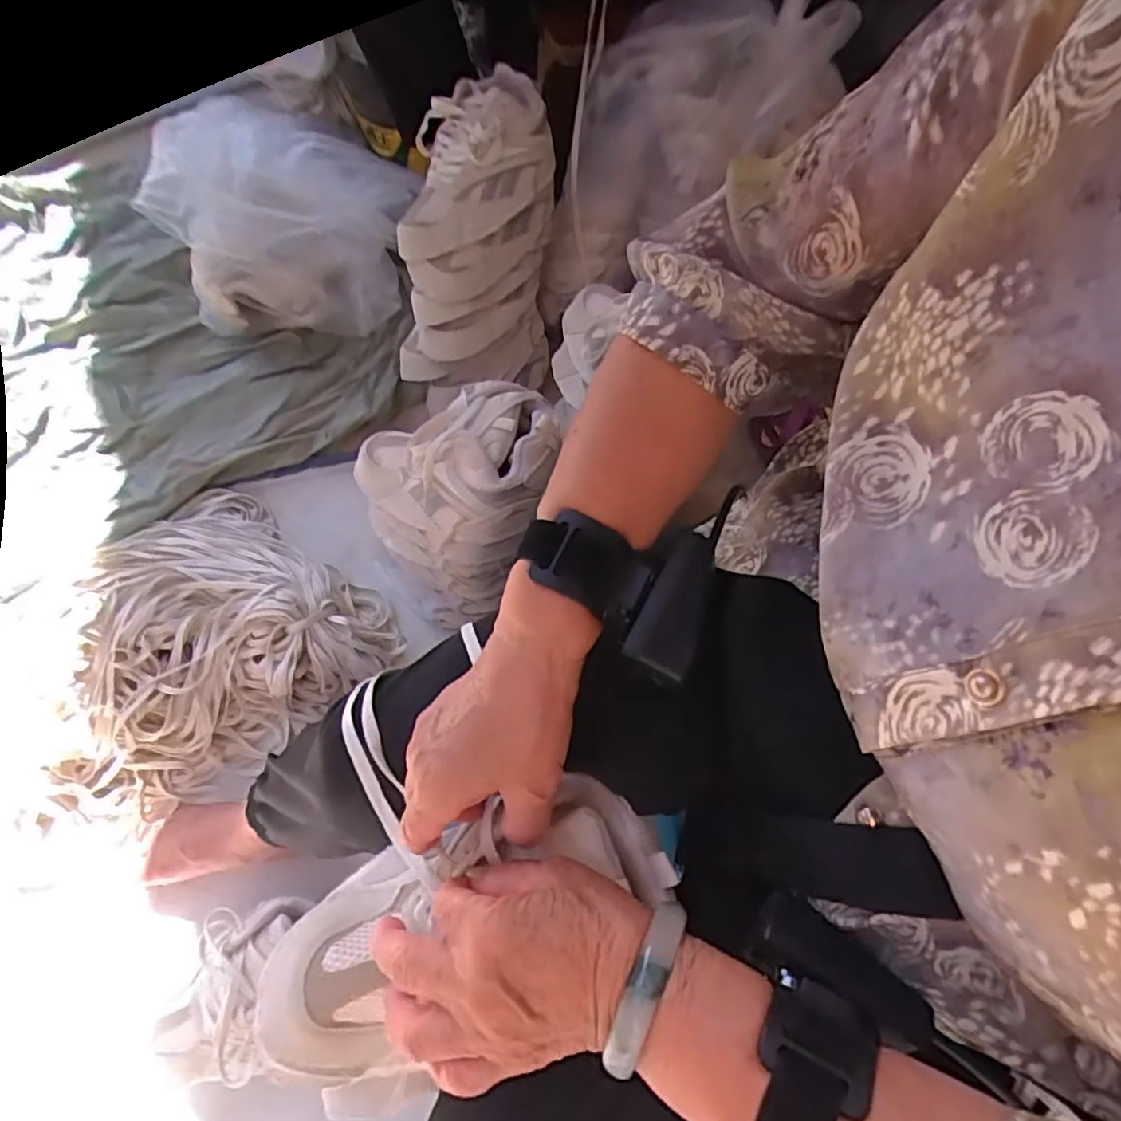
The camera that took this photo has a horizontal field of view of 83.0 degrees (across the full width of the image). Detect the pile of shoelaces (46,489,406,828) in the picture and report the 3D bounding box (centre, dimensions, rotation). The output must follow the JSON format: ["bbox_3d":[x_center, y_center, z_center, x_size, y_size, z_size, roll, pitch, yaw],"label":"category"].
[{"bbox_3d":[-0.451,0.078,0.763,0.413,0.094,0.354,-31,73,-14],"label":"pile of shoelaces"}]

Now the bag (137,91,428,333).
[{"bbox_3d":[-0.414,-0.484,0.925,0.340,0.223,0.252,5,68,-1],"label":"bag"}]

